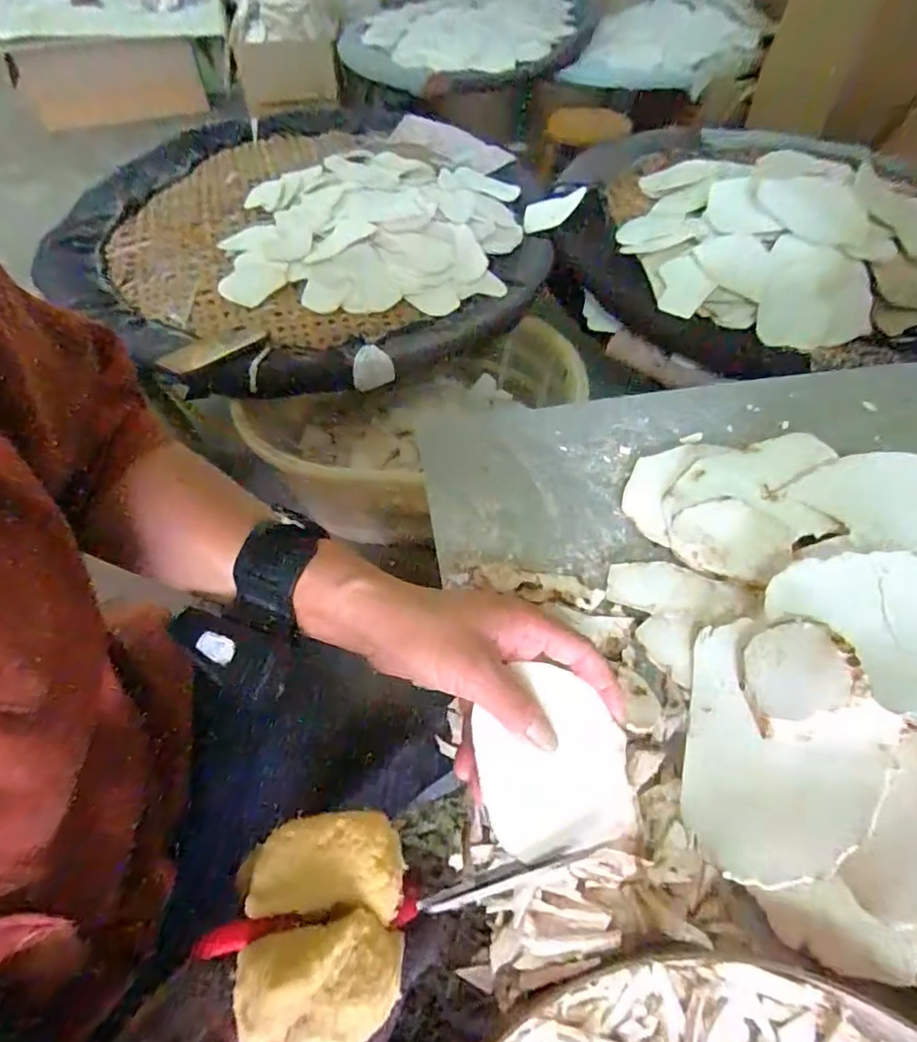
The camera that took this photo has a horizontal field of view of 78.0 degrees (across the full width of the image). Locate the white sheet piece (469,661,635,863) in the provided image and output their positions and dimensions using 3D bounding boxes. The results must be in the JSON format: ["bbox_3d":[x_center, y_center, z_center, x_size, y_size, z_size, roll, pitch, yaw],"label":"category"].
[{"bbox_3d":[0.048,0.121,0.290,0.074,0.005,0.088,-2,63,-3],"label":"white sheet piece"}]

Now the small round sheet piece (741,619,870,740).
[{"bbox_3d":[0.186,0.083,0.315,0.059,0.006,0.054,-28,43,31],"label":"small round sheet piece"}]

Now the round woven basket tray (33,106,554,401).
[{"bbox_3d":[-0.278,-0.608,1.128,0.865,0.103,0.870,0,54,1],"label":"round woven basket tray"}]

